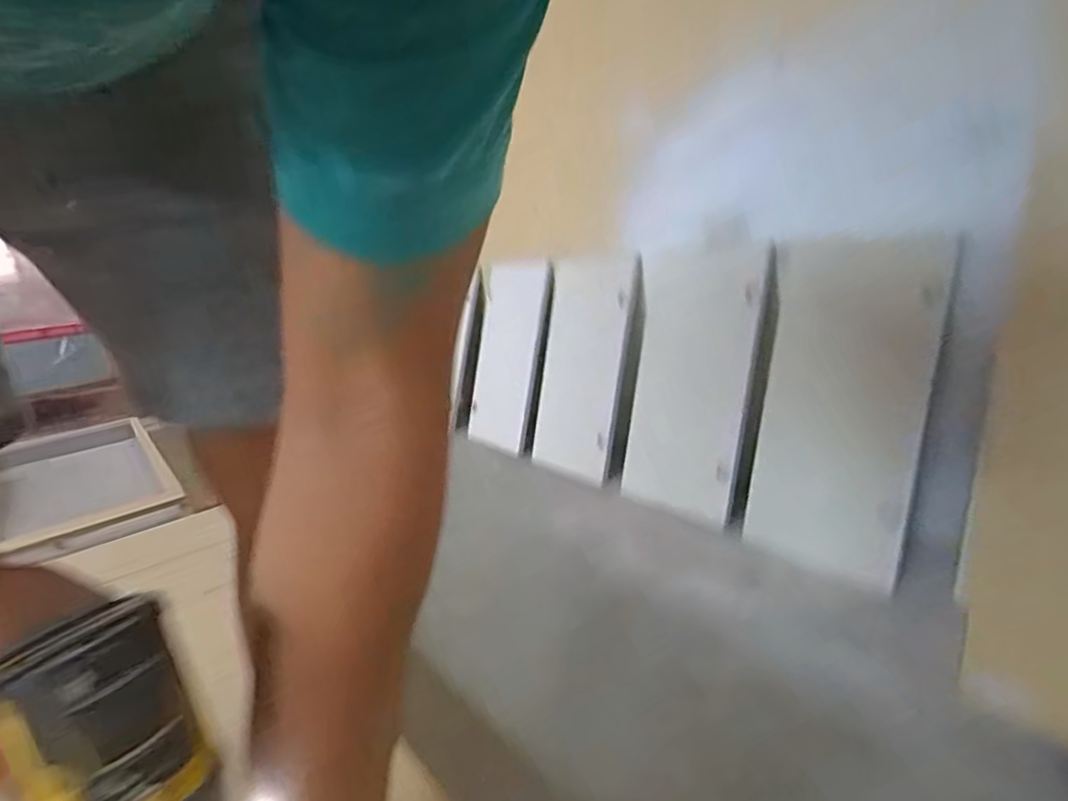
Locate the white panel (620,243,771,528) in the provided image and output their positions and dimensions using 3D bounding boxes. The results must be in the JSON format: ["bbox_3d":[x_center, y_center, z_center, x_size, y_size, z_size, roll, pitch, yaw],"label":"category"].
[{"bbox_3d":[0.343,-0.050,1.357,0.026,0.584,0.332,8,0,-35],"label":"white panel"}]

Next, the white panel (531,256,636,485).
[{"bbox_3d":[0.121,-0.088,1.592,0.288,0.576,0.067,4,-6,33],"label":"white panel"}]

